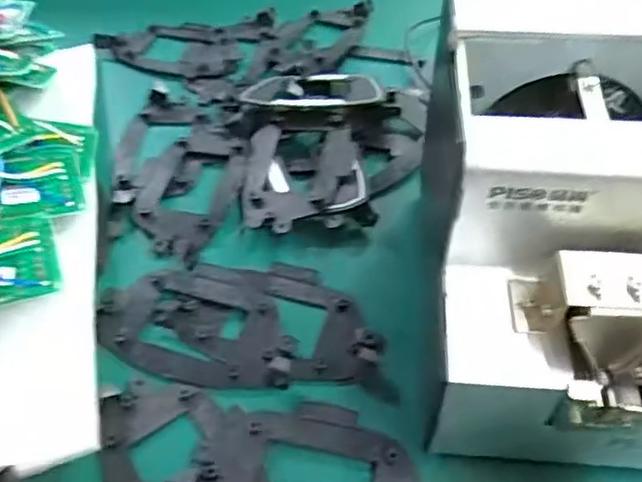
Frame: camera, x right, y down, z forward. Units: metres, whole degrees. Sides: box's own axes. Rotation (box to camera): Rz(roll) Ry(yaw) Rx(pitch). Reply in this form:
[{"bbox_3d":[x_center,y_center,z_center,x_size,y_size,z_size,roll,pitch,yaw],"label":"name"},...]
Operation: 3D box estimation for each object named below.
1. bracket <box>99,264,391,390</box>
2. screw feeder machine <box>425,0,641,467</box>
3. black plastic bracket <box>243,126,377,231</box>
[{"bbox_3d":[-0.046,0.044,0.356,0.153,0.010,0.077,1,51,4],"label":"bracket"},{"bbox_3d":[0.111,-0.004,0.299,0.141,0.143,0.178,-1,50,2],"label":"screw feeder machine"},{"bbox_3d":[-0.010,-0.045,0.415,0.080,0.017,0.088,-3,50,1],"label":"black plastic bracket"}]

